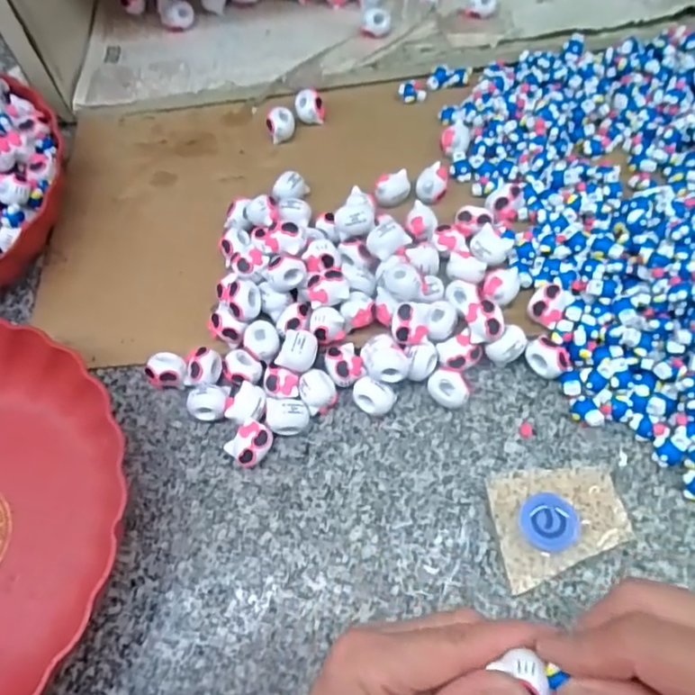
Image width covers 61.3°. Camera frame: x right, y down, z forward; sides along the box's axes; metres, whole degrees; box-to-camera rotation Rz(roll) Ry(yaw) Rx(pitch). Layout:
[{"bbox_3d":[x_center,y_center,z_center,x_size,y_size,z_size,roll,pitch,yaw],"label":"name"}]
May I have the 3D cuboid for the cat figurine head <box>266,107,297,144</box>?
[{"bbox_3d":[-0.052,-0.174,0.464,0.023,0.028,0.018,-12,63,-3],"label":"cat figurine head"}]

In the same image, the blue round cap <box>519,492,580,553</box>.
[{"bbox_3d":[0.110,0.095,0.320,0.030,0.011,0.030,6,63,6],"label":"blue round cap"}]

